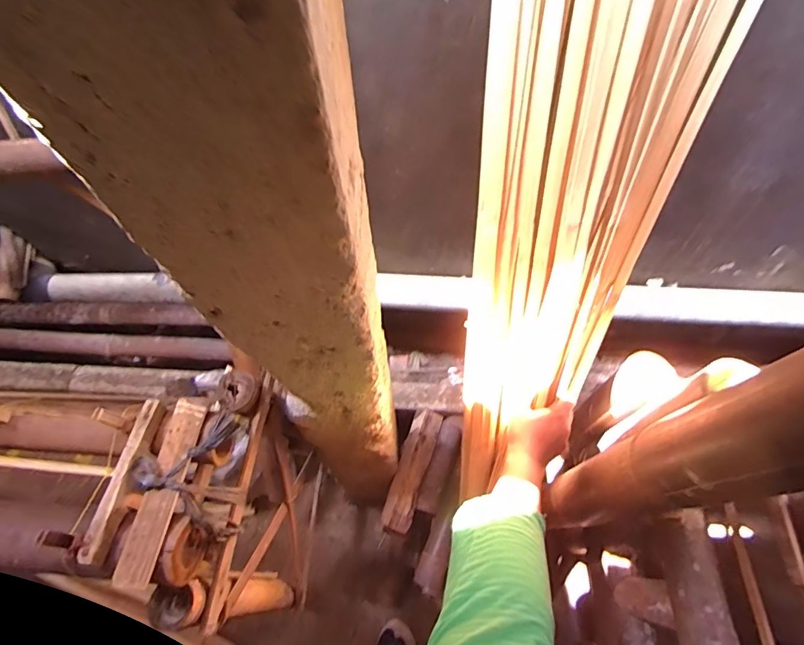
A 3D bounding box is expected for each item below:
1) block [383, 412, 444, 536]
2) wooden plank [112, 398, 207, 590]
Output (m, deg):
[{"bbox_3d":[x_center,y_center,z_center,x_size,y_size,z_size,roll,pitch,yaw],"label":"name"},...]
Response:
[{"bbox_3d":[0.027,0.360,1.080,0.073,0.058,0.288,17,64,11],"label":"block"},{"bbox_3d":[-0.280,0.193,0.517,0.040,0.014,0.206,4,62,5],"label":"wooden plank"}]

